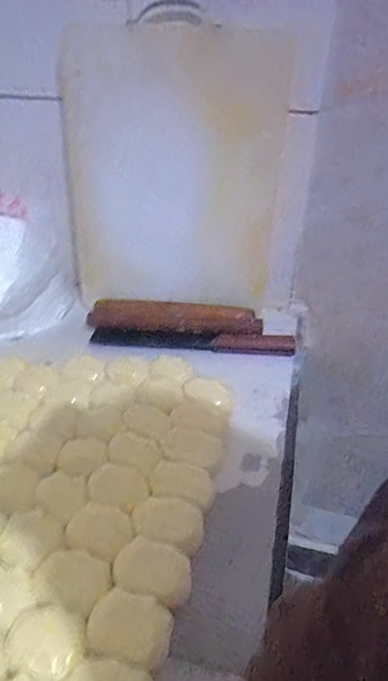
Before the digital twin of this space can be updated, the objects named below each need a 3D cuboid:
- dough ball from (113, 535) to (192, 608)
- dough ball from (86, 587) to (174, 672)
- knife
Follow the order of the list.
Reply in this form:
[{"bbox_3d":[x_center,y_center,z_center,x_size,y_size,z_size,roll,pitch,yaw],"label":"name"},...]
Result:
[{"bbox_3d":[-0.034,0.205,0.399,0.064,0.034,0.044,12,38,15],"label":"dough ball"},{"bbox_3d":[-0.049,0.233,0.366,0.063,0.034,0.046,9,37,12],"label":"dough ball"},{"bbox_3d":[0.000,0.001,0.675,0.289,0.022,0.032,1,36,1],"label":"knife"}]

